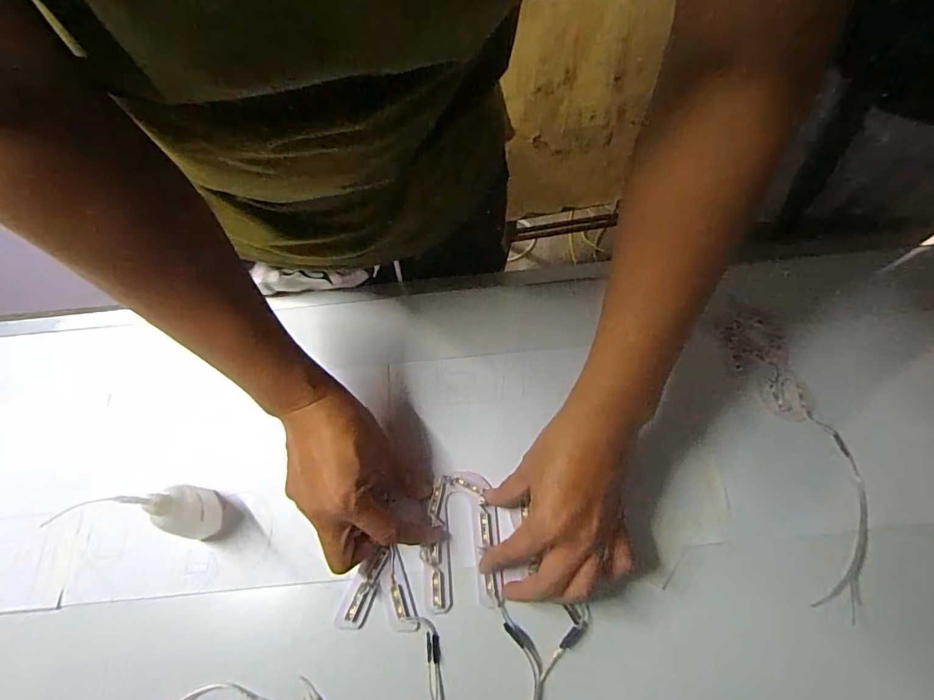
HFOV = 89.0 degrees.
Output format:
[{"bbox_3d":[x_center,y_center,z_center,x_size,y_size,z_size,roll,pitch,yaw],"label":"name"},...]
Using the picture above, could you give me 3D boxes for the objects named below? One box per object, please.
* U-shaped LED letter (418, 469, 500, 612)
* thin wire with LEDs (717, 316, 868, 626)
[{"bbox_3d":[-0.005,0.161,0.406,0.063,0.010,0.108,-2,67,1],"label":"U-shaped LED letter"},{"bbox_3d":[0.301,0.086,0.427,0.085,0.009,0.254,-3,67,1],"label":"thin wire with LEDs"}]

